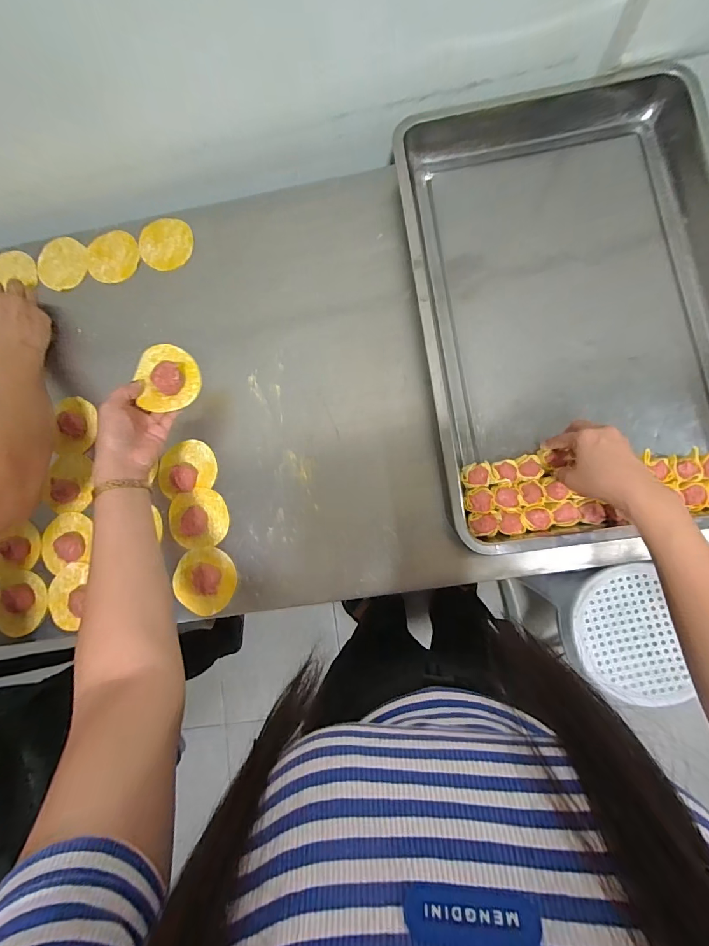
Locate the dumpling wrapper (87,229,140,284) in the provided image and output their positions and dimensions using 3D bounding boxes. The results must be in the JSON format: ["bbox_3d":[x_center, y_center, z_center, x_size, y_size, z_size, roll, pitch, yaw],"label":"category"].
[{"bbox_3d":[-0.368,-0.329,0.606,0.077,0.006,0.085,14,82,0],"label":"dumpling wrapper"}]

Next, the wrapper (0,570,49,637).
[{"bbox_3d":[-0.462,0.174,0.539,0.082,0.016,0.077,0,82,3],"label":"wrapper"}]

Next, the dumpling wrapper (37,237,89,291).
[{"bbox_3d":[-0.445,-0.320,0.606,0.079,0.007,0.083,0,82,3],"label":"dumpling wrapper"}]

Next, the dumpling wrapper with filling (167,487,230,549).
[{"bbox_3d":[-0.212,0.061,0.532,0.077,0.018,0.077,0,82,3],"label":"dumpling wrapper with filling"}]

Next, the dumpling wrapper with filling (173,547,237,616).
[{"bbox_3d":[-0.199,0.141,0.521,0.081,0.017,0.083,0,82,3],"label":"dumpling wrapper with filling"}]

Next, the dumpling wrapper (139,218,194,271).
[{"bbox_3d":[-0.285,-0.346,0.601,0.075,0.006,0.079,0,88,-3],"label":"dumpling wrapper"}]

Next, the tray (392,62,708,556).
[{"bbox_3d":[0.272,-0.222,0.508,0.387,0.061,0.631,-8,82,2],"label":"tray"}]

